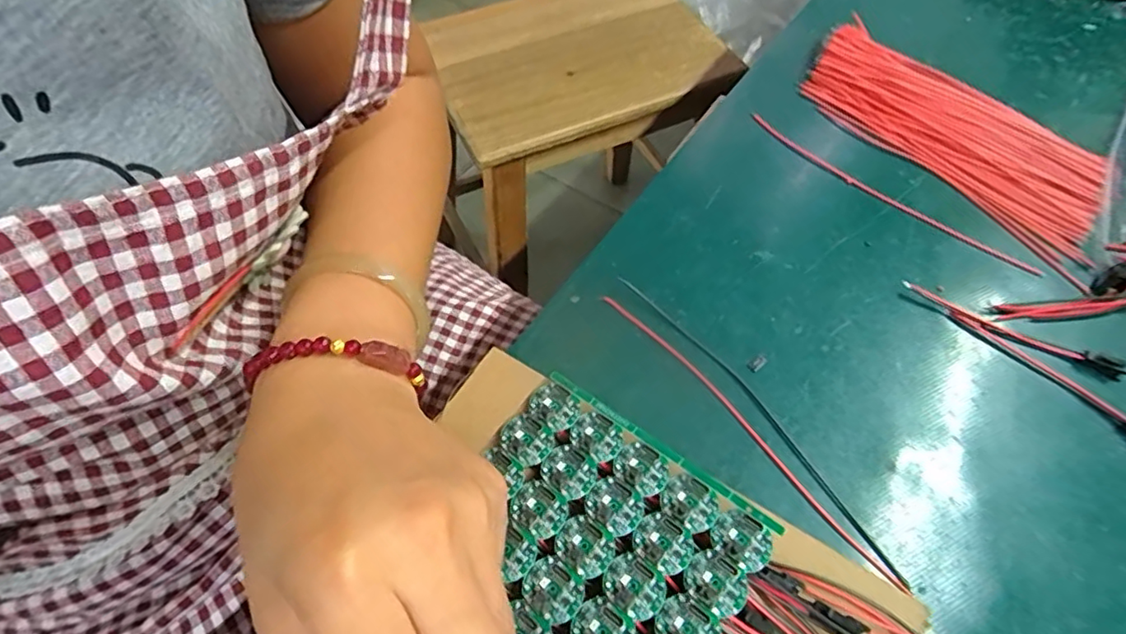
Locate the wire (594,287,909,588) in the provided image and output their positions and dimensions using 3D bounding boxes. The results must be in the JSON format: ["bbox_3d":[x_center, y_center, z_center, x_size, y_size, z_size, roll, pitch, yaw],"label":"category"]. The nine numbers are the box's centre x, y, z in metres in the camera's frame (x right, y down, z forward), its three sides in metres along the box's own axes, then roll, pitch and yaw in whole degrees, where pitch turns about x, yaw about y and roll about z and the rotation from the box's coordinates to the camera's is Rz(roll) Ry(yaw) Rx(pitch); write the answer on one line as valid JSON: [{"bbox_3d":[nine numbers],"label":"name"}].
[{"bbox_3d":[0.079,0.047,0.258,0.011,0.004,0.169,-35,67,-20],"label":"wire"}]

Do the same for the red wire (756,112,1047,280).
[{"bbox_3d":[0.180,-0.071,0.326,0.173,0.004,0.012,38,66,18],"label":"red wire"}]

